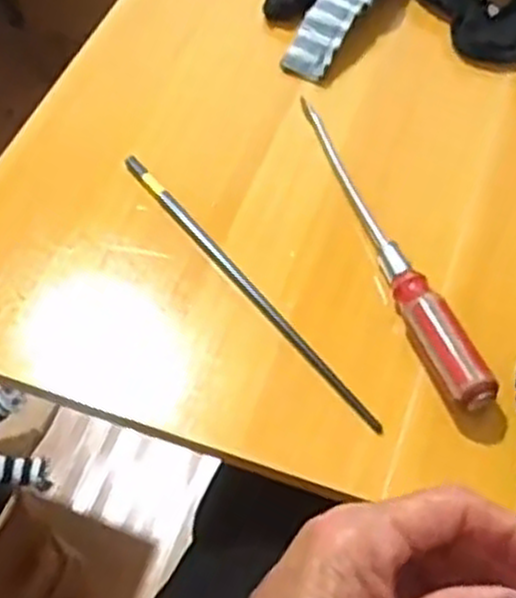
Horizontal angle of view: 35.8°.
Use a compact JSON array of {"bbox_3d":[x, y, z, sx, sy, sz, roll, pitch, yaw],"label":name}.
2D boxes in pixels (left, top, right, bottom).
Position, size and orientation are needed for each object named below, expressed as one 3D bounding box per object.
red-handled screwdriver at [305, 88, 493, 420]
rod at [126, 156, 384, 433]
[{"bbox_3d":[0.070,-0.040,0.466,0.021,0.030,0.244,-17,57,-9],"label":"red-handled screwdriver"},{"bbox_3d":[-0.009,-0.011,0.465,0.009,0.006,0.237,-33,61,-18],"label":"rod"}]

